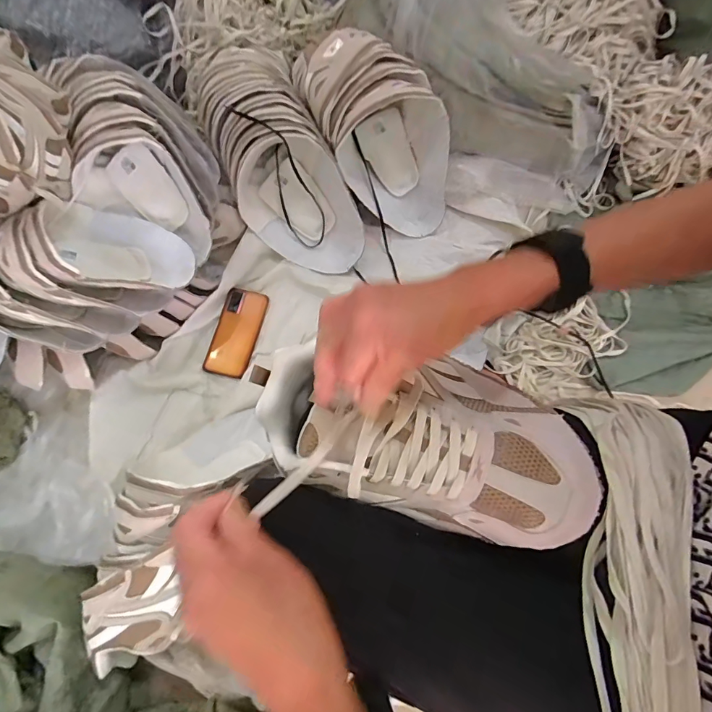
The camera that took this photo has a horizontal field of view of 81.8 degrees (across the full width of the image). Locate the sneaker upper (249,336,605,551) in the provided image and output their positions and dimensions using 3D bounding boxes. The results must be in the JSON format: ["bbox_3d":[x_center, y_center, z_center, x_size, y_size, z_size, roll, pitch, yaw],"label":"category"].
[{"bbox_3d":[0.050,0.060,0.329,0.270,0.062,0.128,13,73,9],"label":"sneaker upper"}]

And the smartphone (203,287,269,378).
[{"bbox_3d":[-0.217,-0.043,0.748,0.077,0.015,0.162,11,73,5],"label":"smartphone"}]

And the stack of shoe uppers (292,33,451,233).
[{"bbox_3d":[0.043,-0.396,0.743,0.189,0.196,0.318,-32,75,-9],"label":"stack of shoe uppers"}]

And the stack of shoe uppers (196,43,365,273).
[{"bbox_3d":[-0.134,-0.348,0.727,0.205,0.132,0.438,-31,101,-8],"label":"stack of shoe uppers"}]

